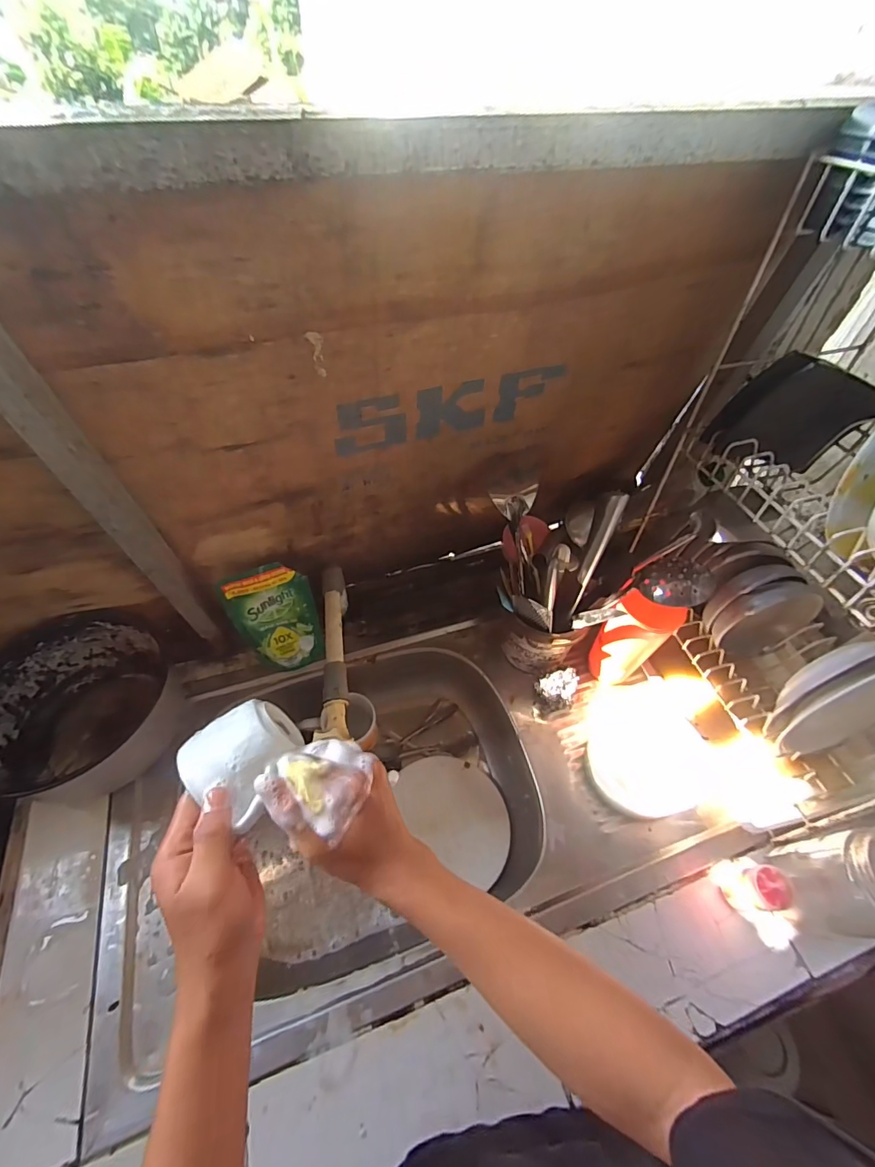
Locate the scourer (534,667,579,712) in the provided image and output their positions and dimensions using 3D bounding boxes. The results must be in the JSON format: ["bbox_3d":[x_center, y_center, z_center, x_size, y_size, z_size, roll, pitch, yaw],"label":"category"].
[{"bbox_3d":[0.177,0.160,0.684,0.060,0.055,0.060,21,53,13],"label":"scourer"}]

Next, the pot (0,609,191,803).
[{"bbox_3d":[-0.471,0.166,0.607,0.197,0.135,0.233,34,57,22],"label":"pot"}]

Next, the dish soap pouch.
[{"bbox_3d":[-0.234,0.054,0.661,0.110,0.174,0.024,-17,34,-14],"label":"dish soap pouch"}]

